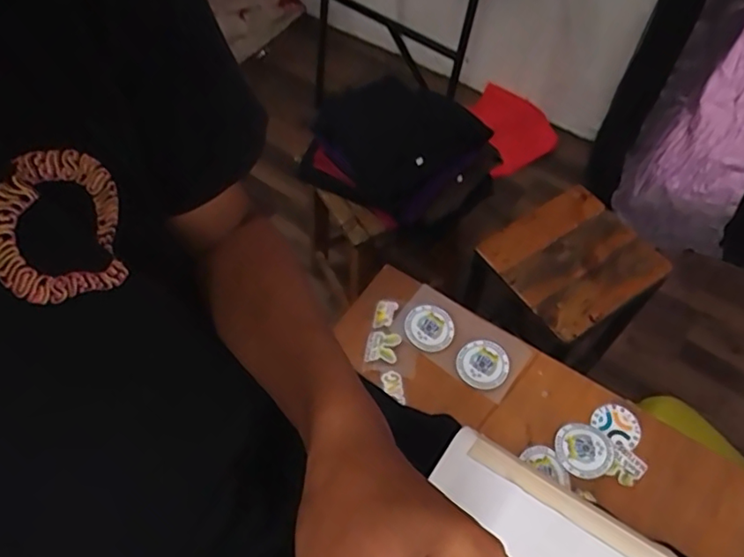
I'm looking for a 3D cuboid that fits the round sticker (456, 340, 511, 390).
[{"bbox_3d":[0.144,0.112,0.750,0.065,0.004,0.065,-1,62,2],"label":"round sticker"}]

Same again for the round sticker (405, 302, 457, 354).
[{"bbox_3d":[0.077,0.067,0.775,0.067,0.004,0.068,3,58,-5],"label":"round sticker"}]

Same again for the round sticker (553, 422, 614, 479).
[{"bbox_3d":[0.253,0.205,0.688,0.065,0.006,0.065,0,58,0],"label":"round sticker"}]

